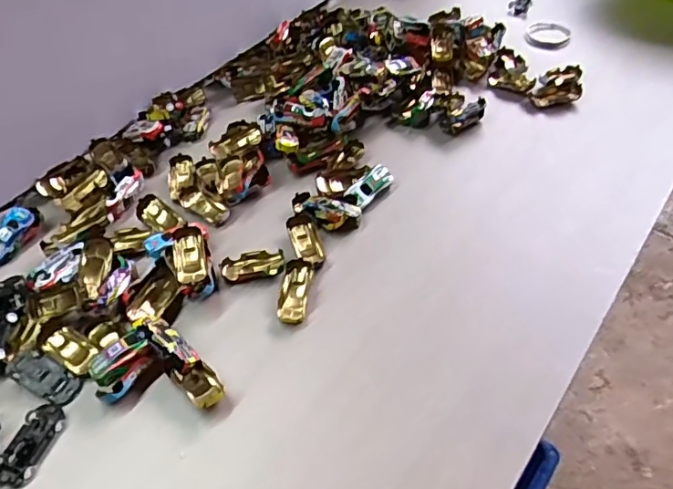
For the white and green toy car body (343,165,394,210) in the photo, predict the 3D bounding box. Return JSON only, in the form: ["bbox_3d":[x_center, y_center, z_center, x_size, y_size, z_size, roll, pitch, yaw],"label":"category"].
[{"bbox_3d":[0.037,-0.063,0.601,0.026,0.027,0.060,34,59,29],"label":"white and green toy car body"}]

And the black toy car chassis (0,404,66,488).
[{"bbox_3d":[-0.245,0.159,0.435,0.030,0.012,0.067,9,50,12],"label":"black toy car chassis"}]

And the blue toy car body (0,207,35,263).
[{"bbox_3d":[-0.348,-0.009,0.579,0.032,0.022,0.062,9,50,12],"label":"blue toy car body"}]

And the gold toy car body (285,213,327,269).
[{"bbox_3d":[-0.030,-0.004,0.555,0.030,0.018,0.062,-17,49,-11],"label":"gold toy car body"}]

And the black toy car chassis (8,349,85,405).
[{"bbox_3d":[-0.254,0.113,0.473,0.071,0.011,0.029,21,53,21],"label":"black toy car chassis"}]

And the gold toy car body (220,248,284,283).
[{"bbox_3d":[-0.084,0.021,0.543,0.063,0.018,0.032,-8,48,-3],"label":"gold toy car body"}]

